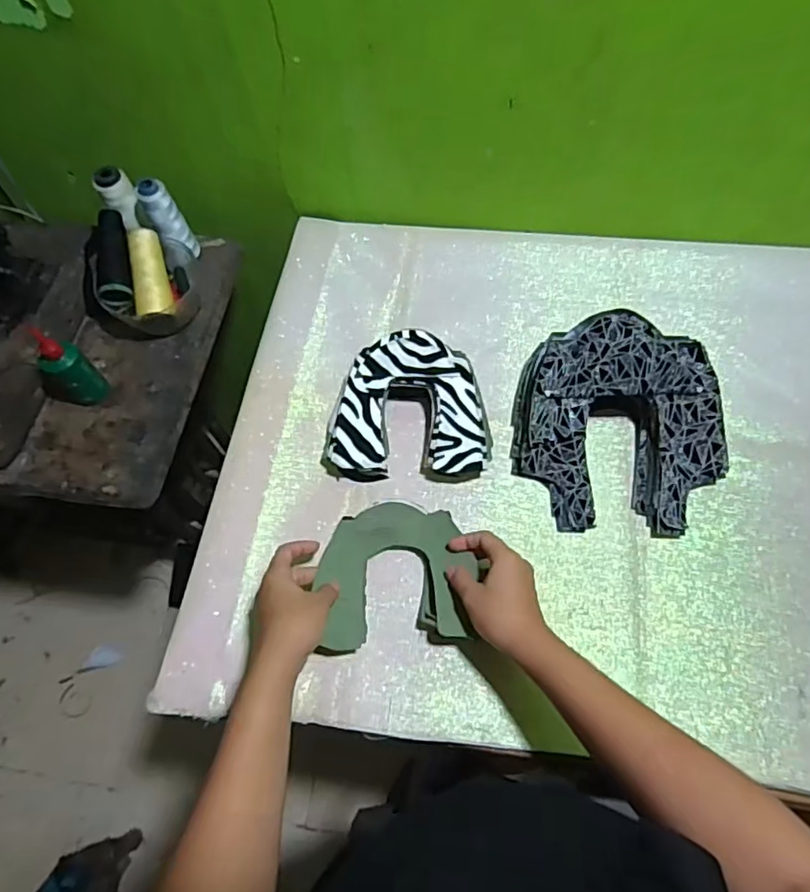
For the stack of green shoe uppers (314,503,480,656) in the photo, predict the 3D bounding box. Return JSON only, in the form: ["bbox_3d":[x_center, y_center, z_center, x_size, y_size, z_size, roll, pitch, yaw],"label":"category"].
[{"bbox_3d":[-0.008,0.116,0.555,0.144,0.051,0.140,-7,66,0],"label":"stack of green shoe uppers"}]

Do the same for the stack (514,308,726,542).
[{"bbox_3d":[0.217,-0.028,0.582,0.202,0.094,0.214,0,66,3],"label":"stack"}]

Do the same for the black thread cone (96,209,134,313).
[{"bbox_3d":[-0.346,-0.227,0.698,0.035,0.046,0.126,-9,63,-1],"label":"black thread cone"}]

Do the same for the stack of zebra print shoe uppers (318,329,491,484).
[{"bbox_3d":[0.004,-0.043,0.621,0.176,0.061,0.150,3,66,5],"label":"stack of zebra print shoe uppers"}]

